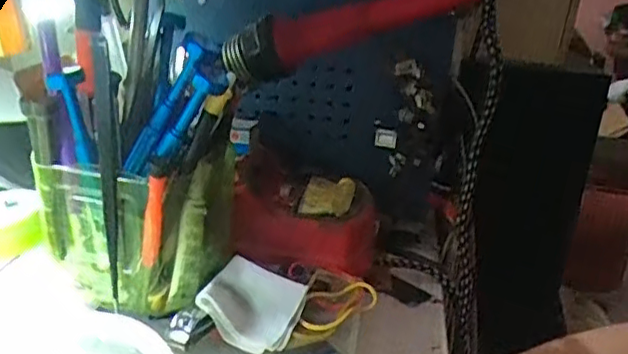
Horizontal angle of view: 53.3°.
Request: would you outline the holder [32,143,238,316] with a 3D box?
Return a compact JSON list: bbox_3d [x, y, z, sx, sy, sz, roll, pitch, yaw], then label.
[{"bbox_3d":[-0.087,0.023,0.321,0.078,0.071,0.062,10,21,12],"label":"holder"}]

